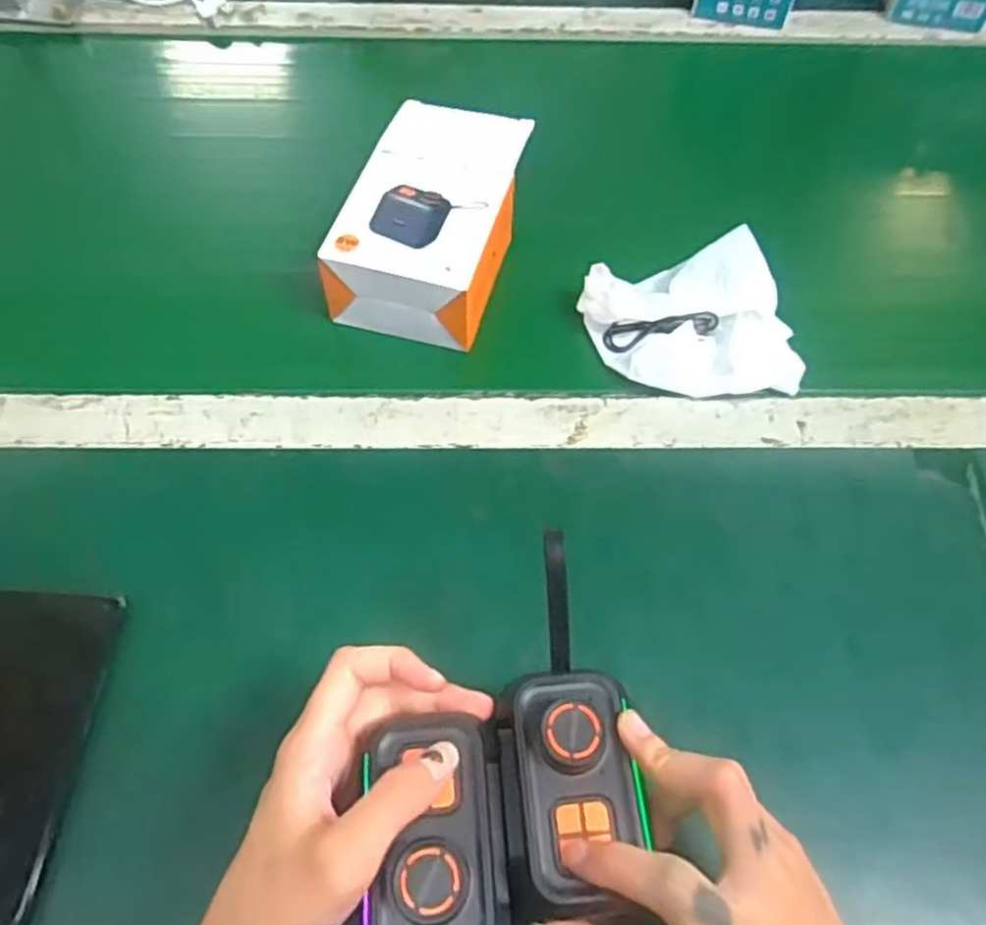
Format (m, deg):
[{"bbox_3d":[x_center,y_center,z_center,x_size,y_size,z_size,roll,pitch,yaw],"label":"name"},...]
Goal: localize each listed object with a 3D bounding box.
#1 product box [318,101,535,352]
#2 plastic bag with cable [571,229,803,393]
[{"bbox_3d":[-0.037,-0.168,0.530,0.099,0.061,0.169,14,59,7],"label":"product box"},{"bbox_3d":[0.130,-0.090,0.496,0.113,0.046,0.103,-16,60,-10],"label":"plastic bag with cable"}]

